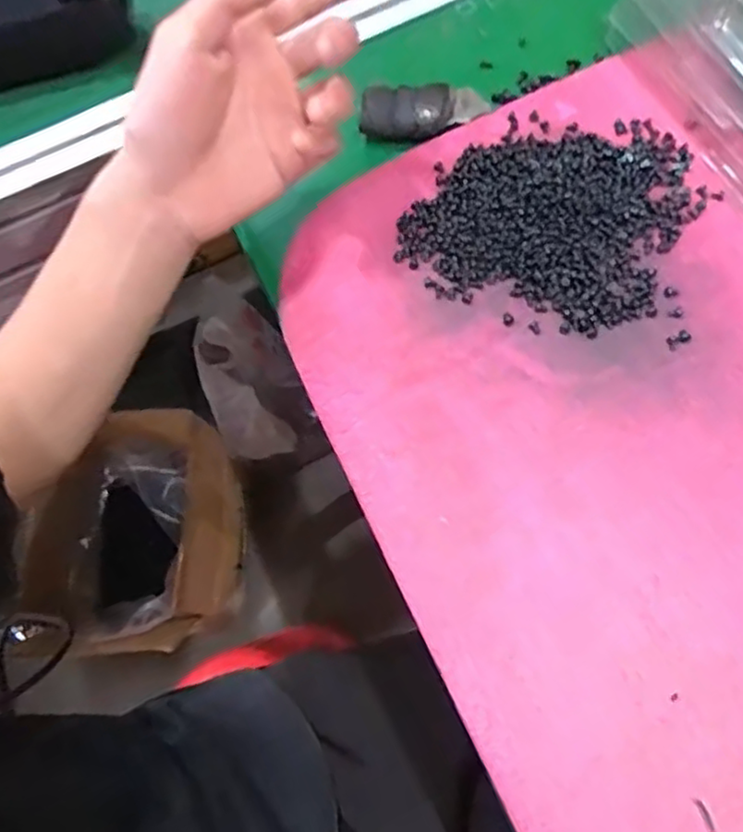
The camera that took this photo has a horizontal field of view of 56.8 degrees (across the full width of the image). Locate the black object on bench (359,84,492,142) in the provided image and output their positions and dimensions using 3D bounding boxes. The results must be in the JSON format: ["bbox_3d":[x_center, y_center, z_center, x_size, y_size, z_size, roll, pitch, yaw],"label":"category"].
[{"bbox_3d":[0.030,-0.176,0.399,0.072,0.018,0.027,-7,67,4],"label":"black object on bench"}]

